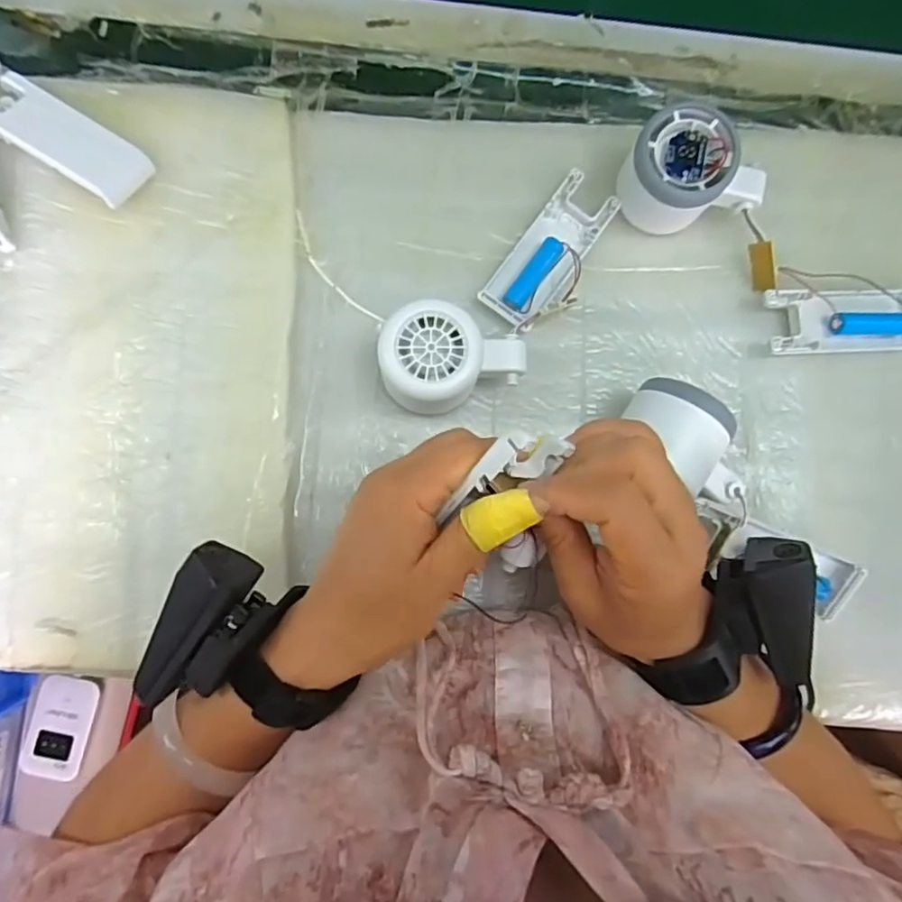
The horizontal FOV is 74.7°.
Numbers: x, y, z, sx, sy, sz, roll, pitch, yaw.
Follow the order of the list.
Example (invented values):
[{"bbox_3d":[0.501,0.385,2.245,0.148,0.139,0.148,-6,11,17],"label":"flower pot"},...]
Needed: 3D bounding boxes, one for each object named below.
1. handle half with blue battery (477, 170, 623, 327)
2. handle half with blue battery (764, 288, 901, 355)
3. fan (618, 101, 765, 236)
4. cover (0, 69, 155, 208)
[{"bbox_3d":[0.065,-0.123,0.373,0.046,0.019,0.103,36,83,0],"label":"handle half with blue battery"},{"bbox_3d":[0.248,-0.082,0.374,0.101,0.017,0.040,-4,85,-4],"label":"handle half with blue battery"},{"bbox_3d":[0.143,-0.162,0.361,0.081,0.053,0.061,37,83,1],"label":"fan"},{"bbox_3d":[-0.232,-0.187,0.355,0.102,0.020,0.040,32,83,0],"label":"cover"}]

